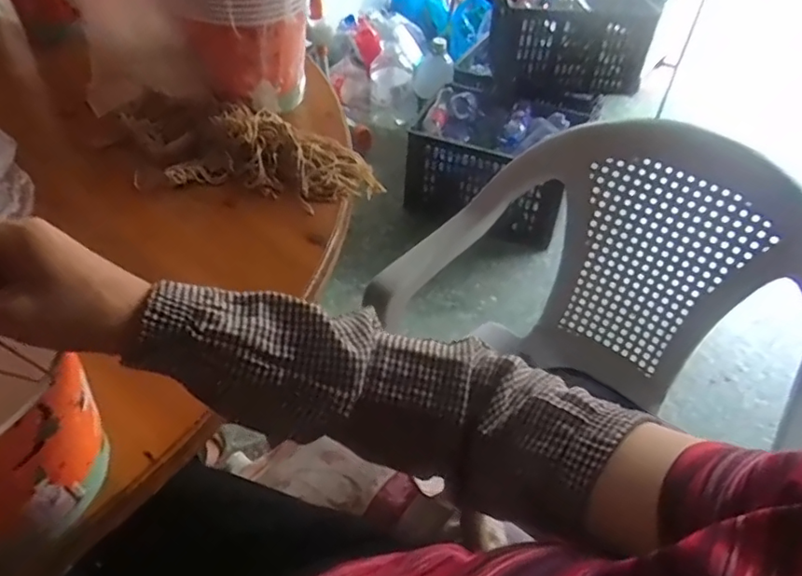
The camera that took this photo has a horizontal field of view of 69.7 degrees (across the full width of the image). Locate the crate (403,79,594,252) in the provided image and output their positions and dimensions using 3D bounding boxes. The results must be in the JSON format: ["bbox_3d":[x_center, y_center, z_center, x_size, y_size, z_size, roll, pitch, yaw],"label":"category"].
[{"bbox_3d":[0.308,-0.427,1.837,0.482,0.312,0.398,19,48,15],"label":"crate"}]

